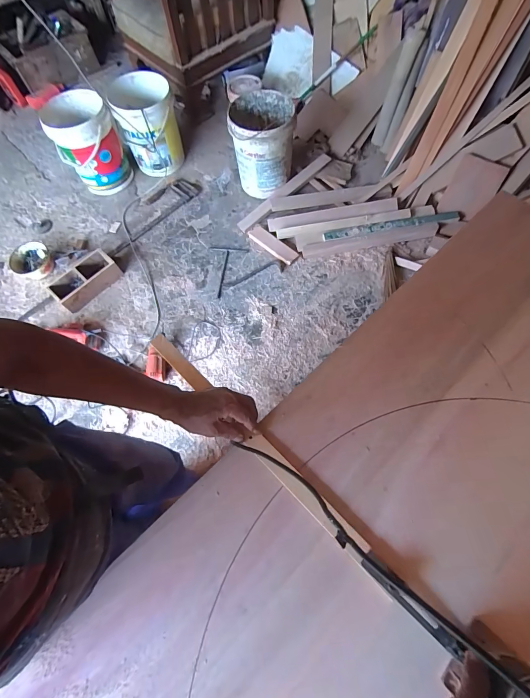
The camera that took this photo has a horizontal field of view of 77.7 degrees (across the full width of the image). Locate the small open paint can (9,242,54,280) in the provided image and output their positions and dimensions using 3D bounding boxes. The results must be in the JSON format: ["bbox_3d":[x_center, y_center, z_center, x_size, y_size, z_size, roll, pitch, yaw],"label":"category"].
[{"bbox_3d":[-1.127,-0.423,1.592,0.185,0.068,0.194,-39,69,-14],"label":"small open paint can"}]

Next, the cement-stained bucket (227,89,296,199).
[{"bbox_3d":[-0.009,-0.996,1.617,0.298,0.328,0.315,0,65,4],"label":"cement-stained bucket"}]

